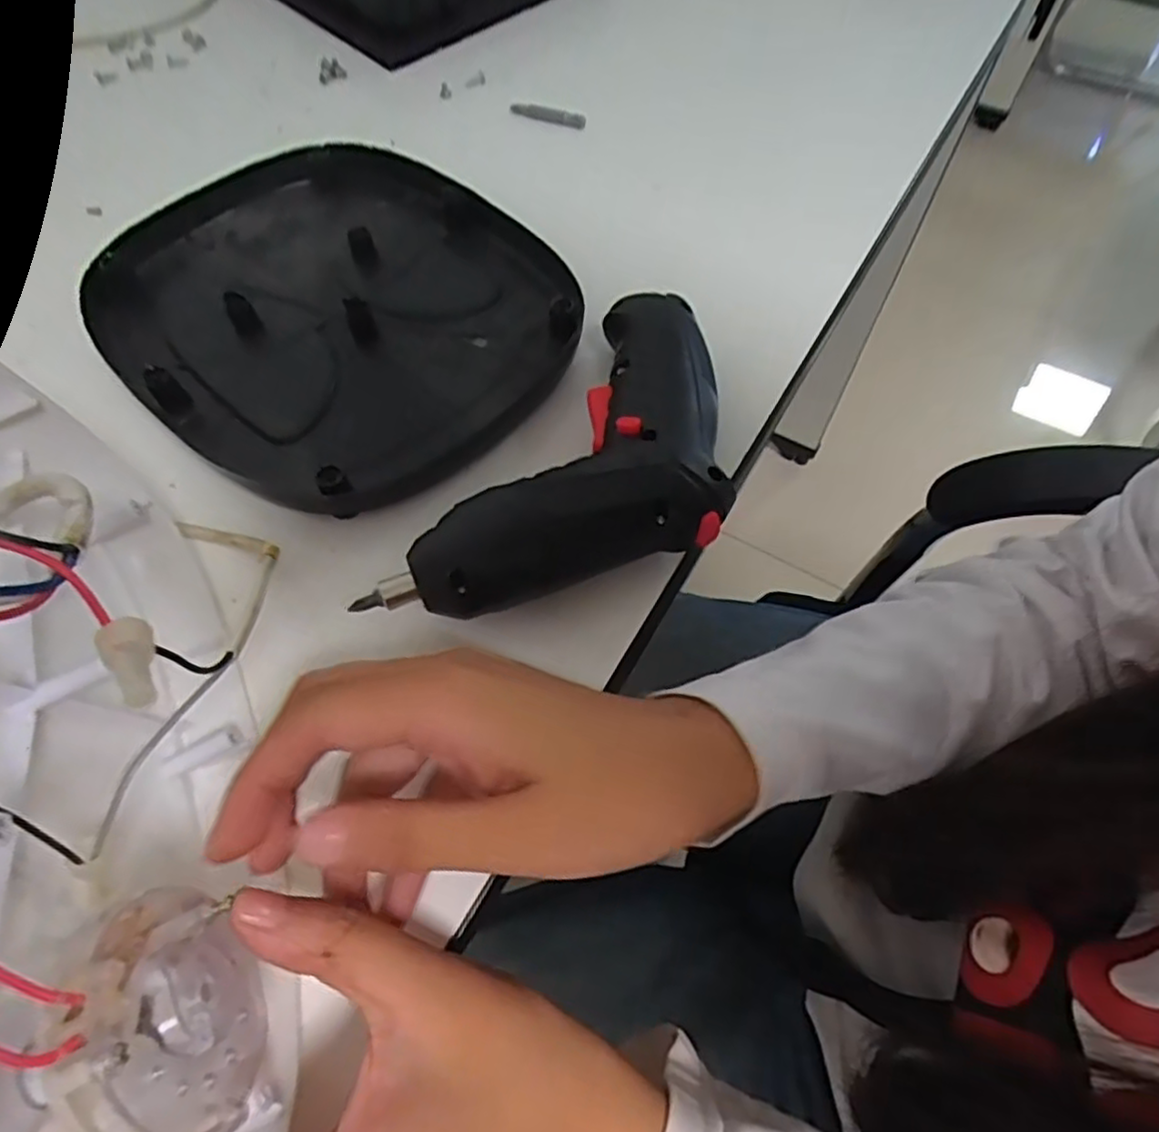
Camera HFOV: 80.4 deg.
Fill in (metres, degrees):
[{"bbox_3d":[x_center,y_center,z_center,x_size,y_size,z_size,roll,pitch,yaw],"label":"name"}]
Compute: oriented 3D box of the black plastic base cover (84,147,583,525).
[{"bbox_3d":[-0.121,-0.128,0.330,0.222,0.018,0.188,39,68,19],"label":"black plastic base cover"}]

